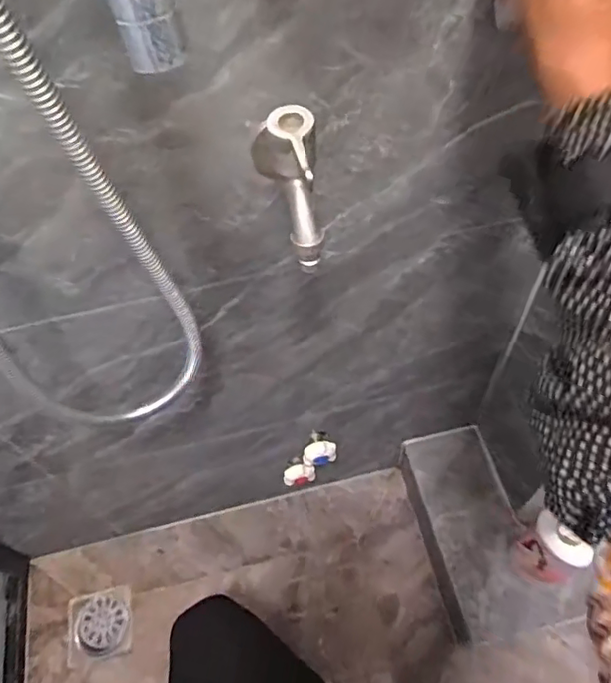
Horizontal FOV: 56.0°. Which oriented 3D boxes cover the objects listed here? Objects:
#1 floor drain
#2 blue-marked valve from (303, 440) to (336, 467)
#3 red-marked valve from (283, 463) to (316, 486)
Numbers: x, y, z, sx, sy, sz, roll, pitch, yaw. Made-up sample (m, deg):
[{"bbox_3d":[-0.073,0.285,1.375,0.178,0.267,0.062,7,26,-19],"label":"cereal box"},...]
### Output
[{"bbox_3d":[-0.317,0.438,0.888,0.098,0.009,0.094,-12,57,-4],"label":"floor drain"},{"bbox_3d":[0.019,0.156,0.796,0.046,0.039,0.026,-12,57,-4],"label":"blue-marked valve"},{"bbox_3d":[-0.009,0.195,0.851,0.048,0.041,0.025,-12,58,-4],"label":"red-marked valve"}]

